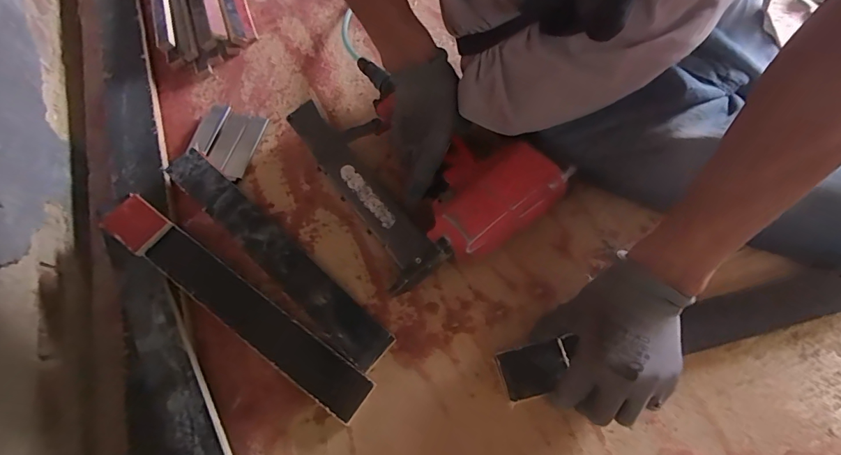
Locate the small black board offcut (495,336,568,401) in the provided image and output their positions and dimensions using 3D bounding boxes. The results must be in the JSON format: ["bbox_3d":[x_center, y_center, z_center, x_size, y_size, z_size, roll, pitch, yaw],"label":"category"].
[{"bbox_3d":[0.112,0.139,0.395,0.064,0.009,0.046,-14,64,-3],"label":"small black board offcut"}]

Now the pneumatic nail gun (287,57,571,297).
[{"bbox_3d":[-0.016,-0.091,0.490,0.196,0.071,0.321,-35,67,-12],"label":"pneumatic nail gun"}]

